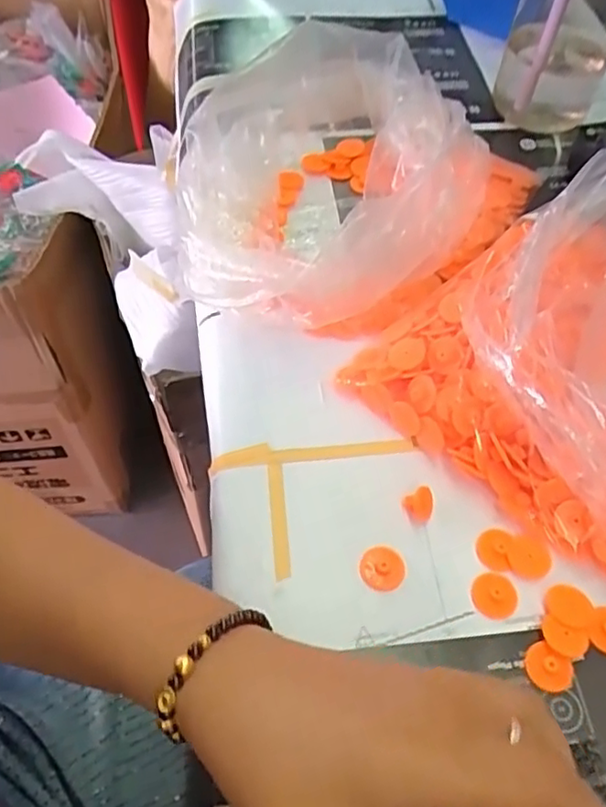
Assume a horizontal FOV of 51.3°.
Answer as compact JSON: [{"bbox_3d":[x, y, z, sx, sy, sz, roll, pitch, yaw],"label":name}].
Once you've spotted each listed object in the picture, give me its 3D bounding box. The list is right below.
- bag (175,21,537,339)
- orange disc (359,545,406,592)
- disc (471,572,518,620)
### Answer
[{"bbox_3d":[0.026,-0.156,0.429,0.194,0.086,0.245,38,64,20],"label":"bag"},{"bbox_3d":[0.041,0.084,0.323,0.023,0.007,0.022,1,57,-1],"label":"orange disc"},{"bbox_3d":[0.096,0.094,0.314,0.022,0.007,0.024,1,57,-1],"label":"disc"}]

